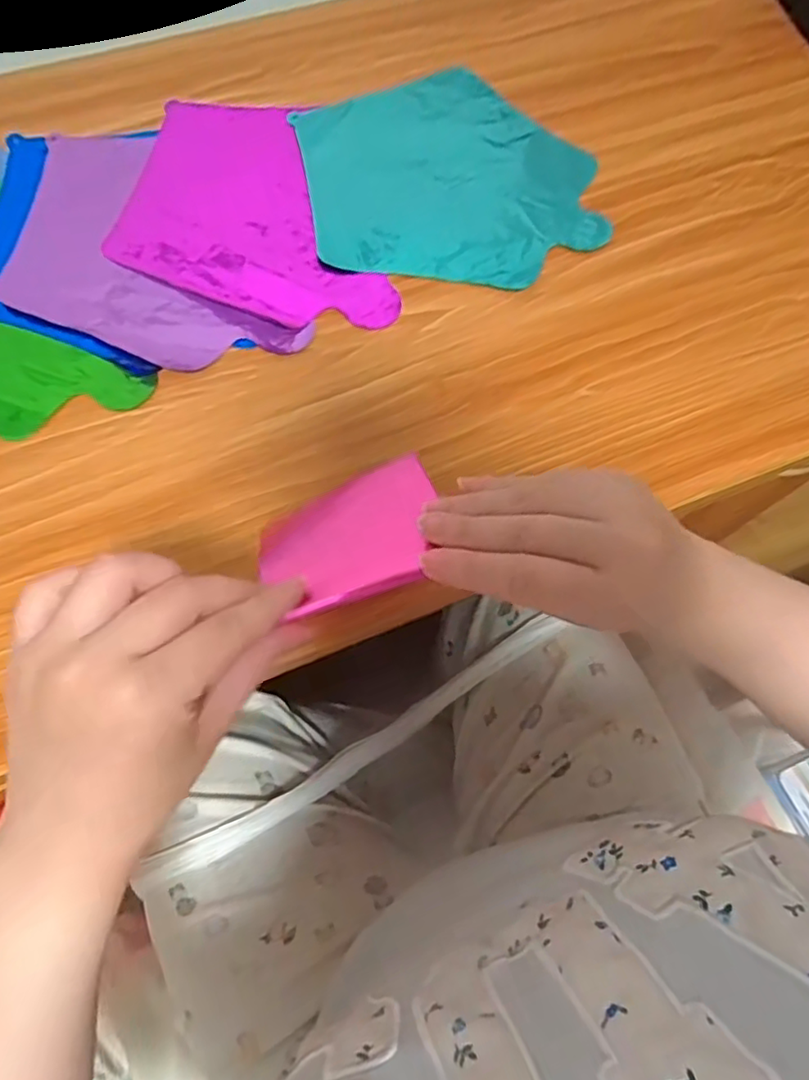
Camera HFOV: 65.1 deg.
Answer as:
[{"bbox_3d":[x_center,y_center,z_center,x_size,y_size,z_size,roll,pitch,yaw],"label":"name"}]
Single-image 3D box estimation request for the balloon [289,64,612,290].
[{"bbox_3d":[0.036,-0.287,0.505,0.221,0.013,0.207,-9,71,-6],"label":"balloon"}]

